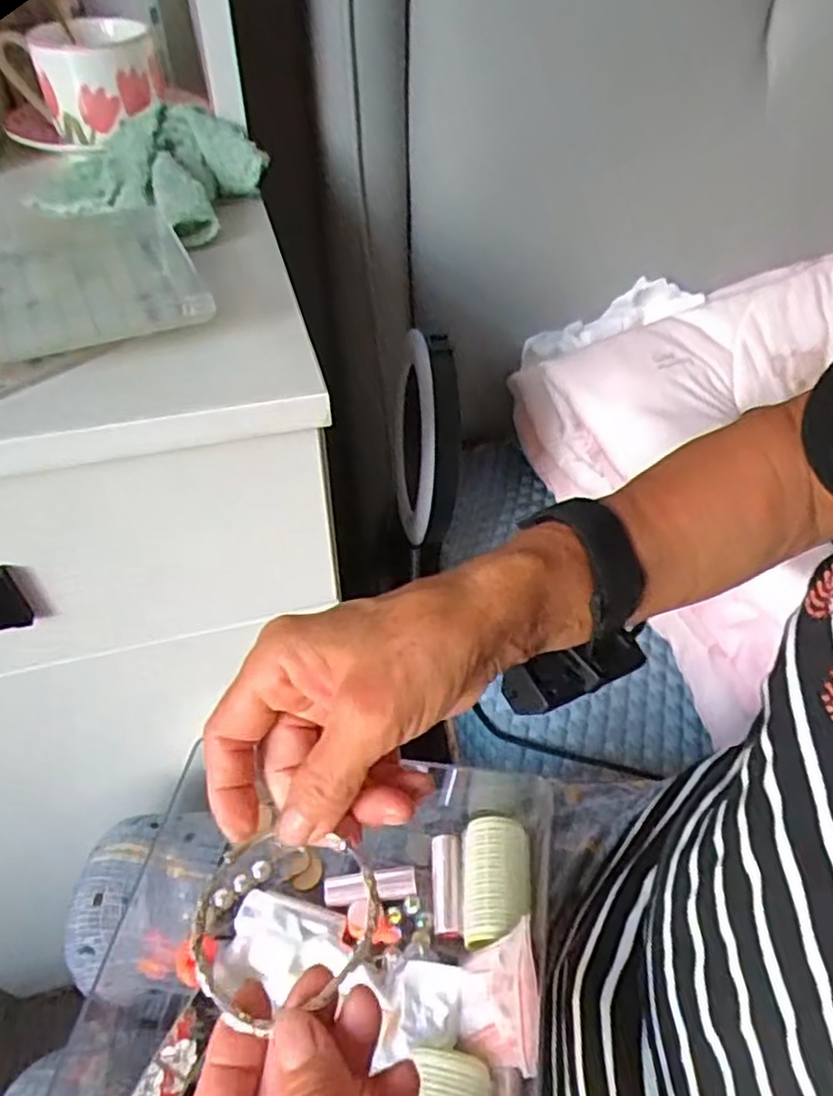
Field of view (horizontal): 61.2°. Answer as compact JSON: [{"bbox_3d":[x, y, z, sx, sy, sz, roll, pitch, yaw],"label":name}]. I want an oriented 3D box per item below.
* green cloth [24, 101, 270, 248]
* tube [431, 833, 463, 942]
[{"bbox_3d":[-0.164,-0.226,0.414,0.137,0.038,0.104,9,47,7],"label":"green cloth"},{"bbox_3d":[0.017,0.191,0.400,0.016,0.010,0.055,0,47,-2],"label":"tube"}]

